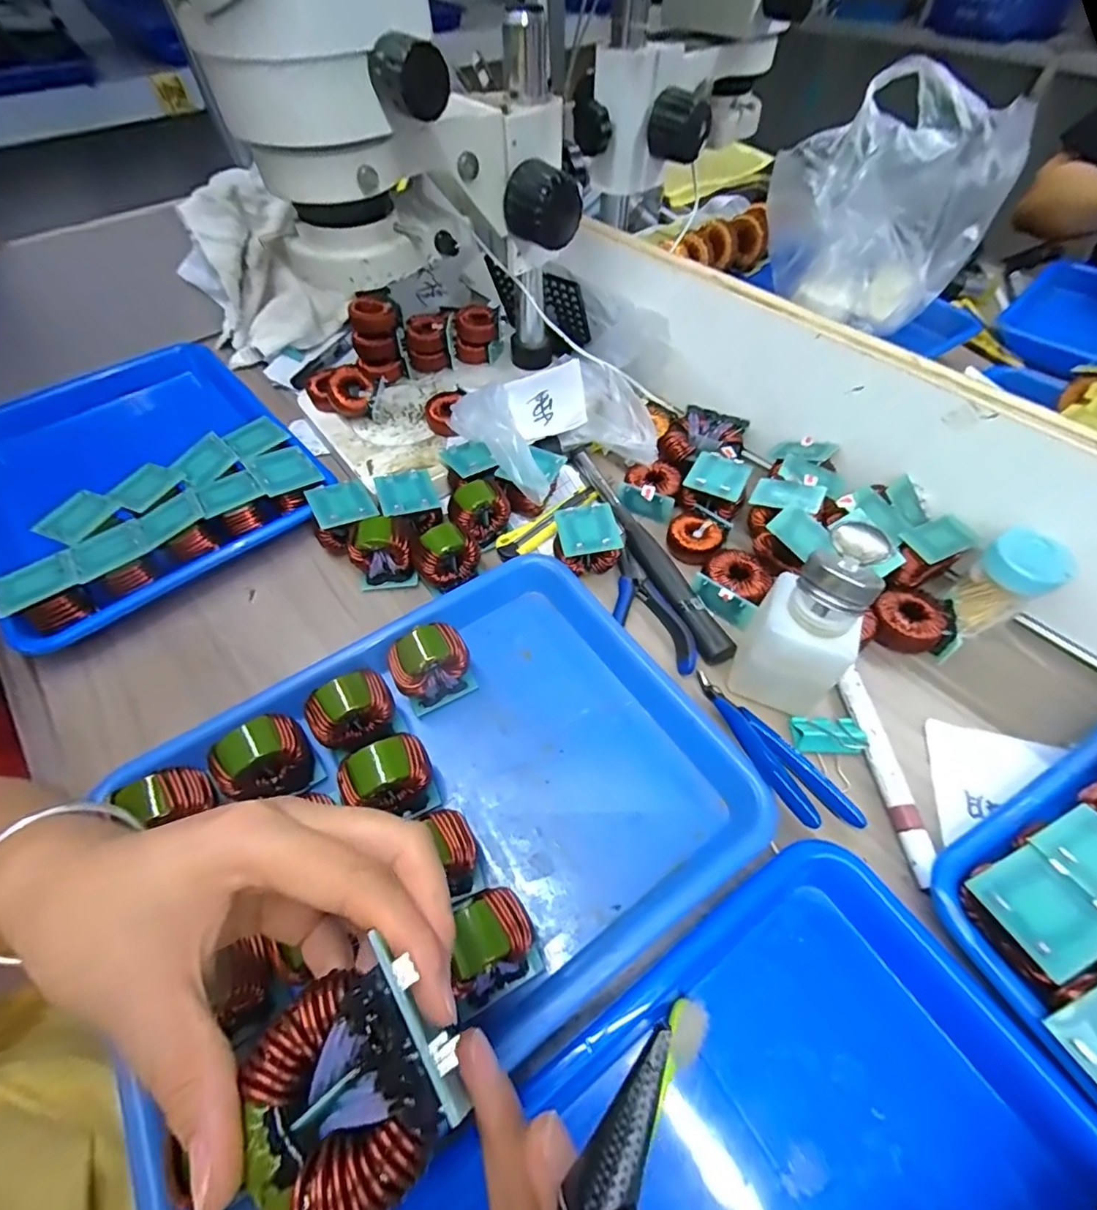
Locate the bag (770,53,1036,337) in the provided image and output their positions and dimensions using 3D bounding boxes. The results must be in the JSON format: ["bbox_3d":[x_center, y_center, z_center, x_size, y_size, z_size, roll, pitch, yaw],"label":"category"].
[{"bbox_3d":[0.333,-0.405,0.528,0.210,0.172,0.138,26,59,17],"label":"bag"}]

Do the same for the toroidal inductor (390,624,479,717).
[{"bbox_3d":[-0.077,0.042,0.341,0.048,0.053,0.033,-27,59,-13],"label":"toroidal inductor"}]

